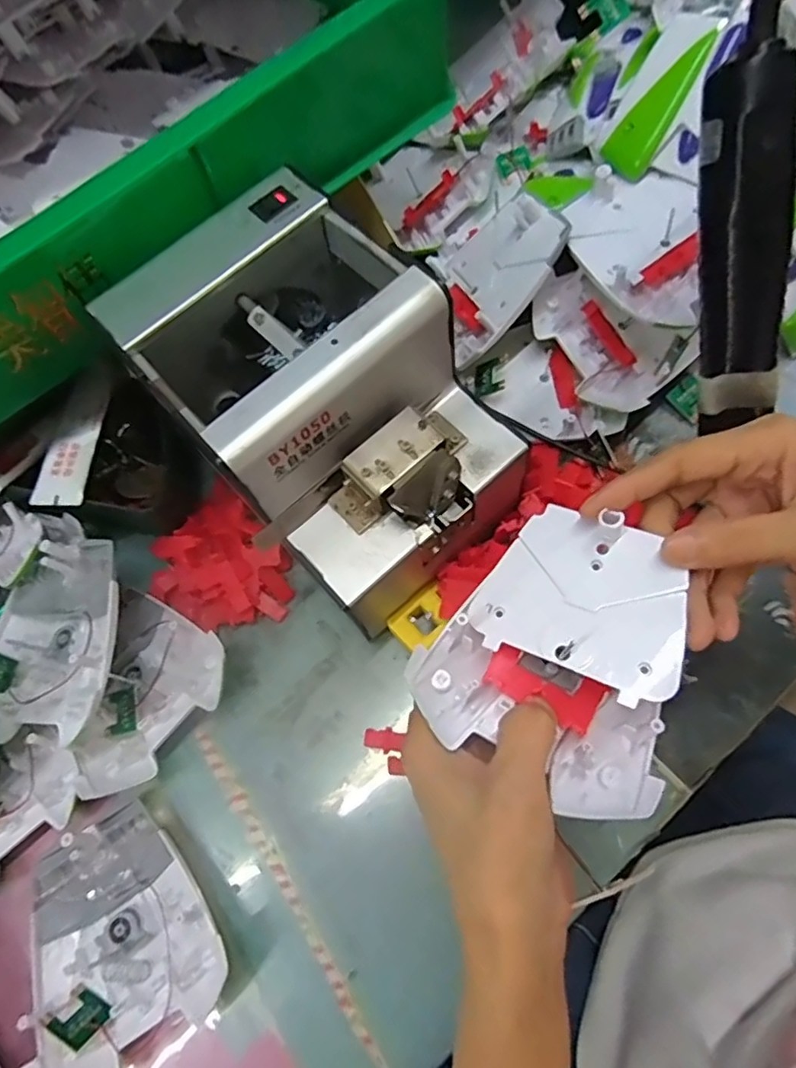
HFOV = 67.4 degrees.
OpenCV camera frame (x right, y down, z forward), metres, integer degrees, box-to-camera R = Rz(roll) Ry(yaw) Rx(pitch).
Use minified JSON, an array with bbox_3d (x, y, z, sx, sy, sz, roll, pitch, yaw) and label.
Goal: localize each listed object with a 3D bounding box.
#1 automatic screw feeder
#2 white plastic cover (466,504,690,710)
[{"bbox_3d":[-0.035,-0.062,0.315,0.127,0.128,0.175,-39,69,-9],"label":"automatic screw feeder"},{"bbox_3d":[0.078,0.026,0.248,0.081,0.010,0.065,20,75,23],"label":"white plastic cover"}]

